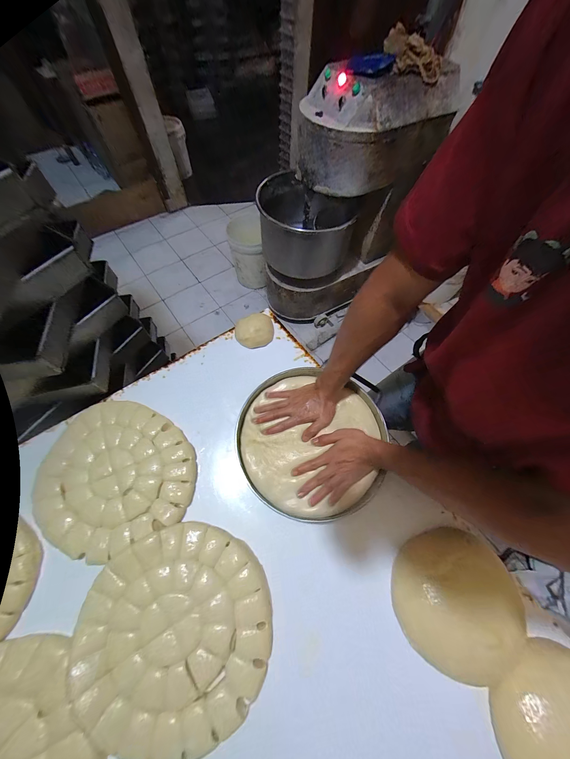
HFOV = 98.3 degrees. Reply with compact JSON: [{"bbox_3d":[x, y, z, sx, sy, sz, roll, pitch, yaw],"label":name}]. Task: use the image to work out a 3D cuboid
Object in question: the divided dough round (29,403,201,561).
[{"bbox_3d":[-0.350,0.195,0.513,0.318,0.026,0.273,17,65,5],"label":"divided dough round"}]

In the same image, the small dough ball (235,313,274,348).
[{"bbox_3d":[-0.084,-0.138,0.677,0.102,0.036,0.096,1,64,-2],"label":"small dough ball"}]

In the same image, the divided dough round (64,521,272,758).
[{"bbox_3d":[-0.181,0.408,0.410,0.302,0.021,0.280,1,64,-2],"label":"divided dough round"}]

